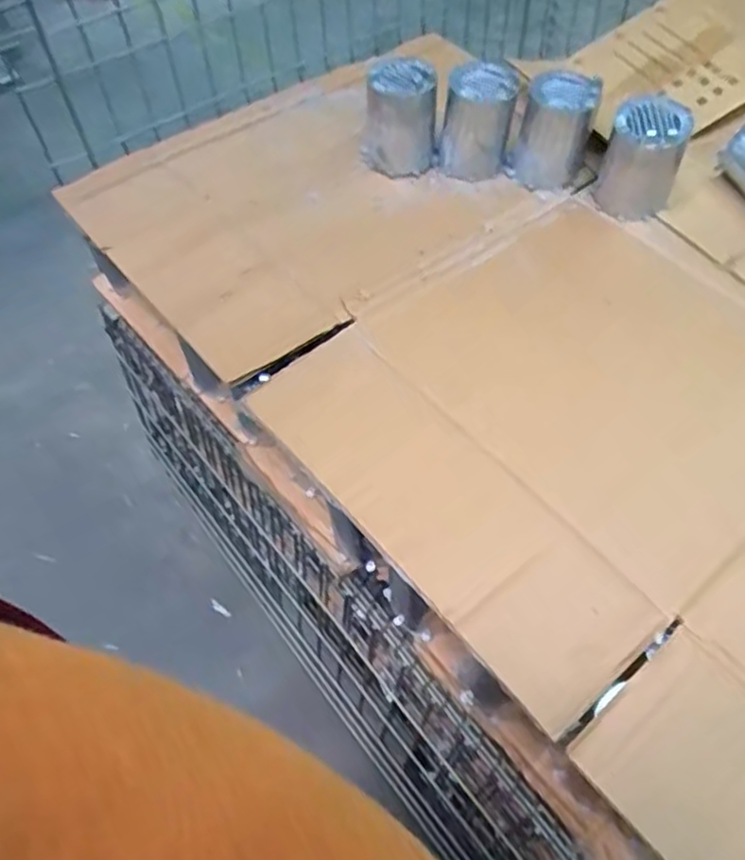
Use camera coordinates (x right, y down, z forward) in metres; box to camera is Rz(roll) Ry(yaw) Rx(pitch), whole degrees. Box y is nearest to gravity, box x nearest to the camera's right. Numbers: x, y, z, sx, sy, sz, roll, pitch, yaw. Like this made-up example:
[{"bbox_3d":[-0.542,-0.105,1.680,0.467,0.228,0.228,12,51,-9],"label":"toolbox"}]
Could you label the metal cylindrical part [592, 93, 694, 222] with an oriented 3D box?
[{"bbox_3d":[0.326,-0.324,0.826,0.086,0.128,0.094,-1,55,1],"label":"metal cylindrical part"}]

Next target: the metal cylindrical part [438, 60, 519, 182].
[{"bbox_3d":[0.136,-0.402,0.889,0.092,0.113,0.104,5,55,6],"label":"metal cylindrical part"}]

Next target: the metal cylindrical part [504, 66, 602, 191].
[{"bbox_3d":[0.234,-0.391,0.877,0.096,0.118,0.091,-1,55,1],"label":"metal cylindrical part"}]

